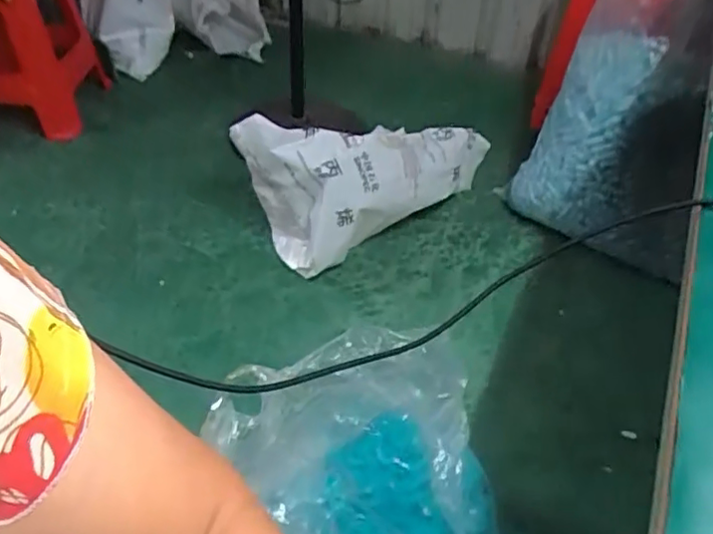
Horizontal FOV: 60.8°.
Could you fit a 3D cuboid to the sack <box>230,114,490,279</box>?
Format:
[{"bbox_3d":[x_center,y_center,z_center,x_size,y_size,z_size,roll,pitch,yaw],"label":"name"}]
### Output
[{"bbox_3d":[0.062,-0.285,1.715,0.684,0.276,0.387,-20,48,-21],"label":"sack"}]

